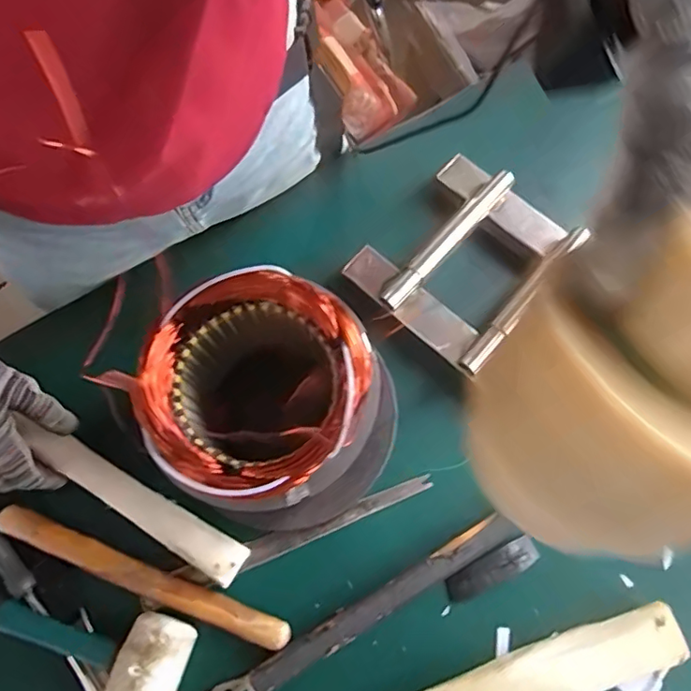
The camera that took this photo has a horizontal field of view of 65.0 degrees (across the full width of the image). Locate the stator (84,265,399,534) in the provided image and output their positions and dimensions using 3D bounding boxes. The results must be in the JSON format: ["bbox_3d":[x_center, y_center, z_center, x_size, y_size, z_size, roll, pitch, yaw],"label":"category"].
[{"bbox_3d":[-0.054,0.057,0.399,0.153,0.175,0.156,-38,78,-11],"label":"stator"}]

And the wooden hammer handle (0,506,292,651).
[{"bbox_3d":[-0.163,0.187,0.437,0.246,0.022,0.022,22,75,5],"label":"wooden hammer handle"}]

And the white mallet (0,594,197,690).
[{"bbox_3d":[-0.263,0.202,0.423,0.295,0.045,0.075,21,75,5],"label":"white mallet"}]

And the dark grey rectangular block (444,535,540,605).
[{"bbox_3d":[0.123,0.188,0.456,0.082,0.009,0.026,-24,76,-7],"label":"dark grey rectangular block"}]

